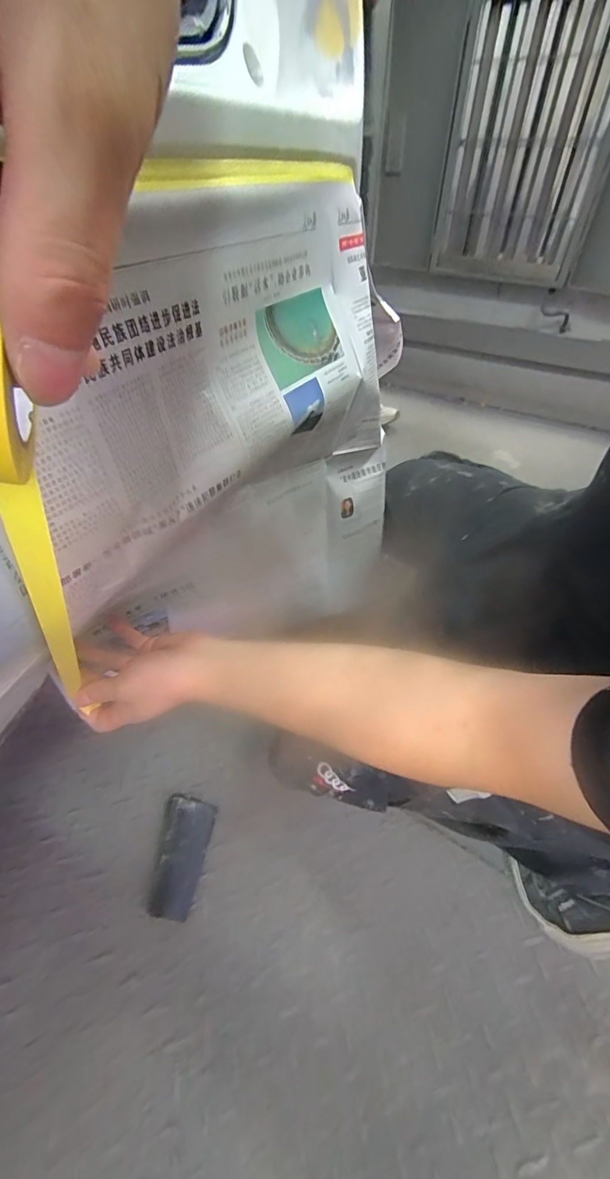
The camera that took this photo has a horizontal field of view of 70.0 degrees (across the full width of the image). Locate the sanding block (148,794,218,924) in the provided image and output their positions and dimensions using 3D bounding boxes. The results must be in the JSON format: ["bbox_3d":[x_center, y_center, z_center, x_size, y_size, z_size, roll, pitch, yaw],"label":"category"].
[{"bbox_3d":[-0.167,0.353,0.583,0.070,0.016,0.142,3,42,3],"label":"sanding block"}]

